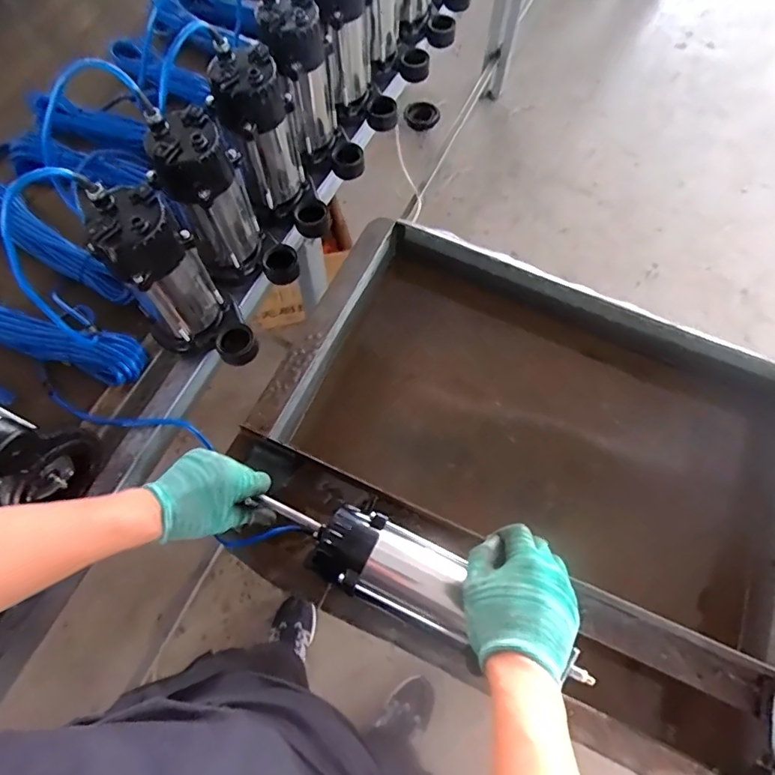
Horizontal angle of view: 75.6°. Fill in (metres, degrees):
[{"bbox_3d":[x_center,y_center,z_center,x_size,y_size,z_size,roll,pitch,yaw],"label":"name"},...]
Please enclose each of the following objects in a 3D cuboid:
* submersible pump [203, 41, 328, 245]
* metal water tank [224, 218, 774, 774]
[{"bbox_3d":[-0.163,-0.334,0.722,0.109,0.228,0.135,-28,71,-12],"label":"submersible pump"},{"bbox_3d":[0.207,0.113,0.789,0.741,0.258,0.614,21,69,8],"label":"metal water tank"}]

